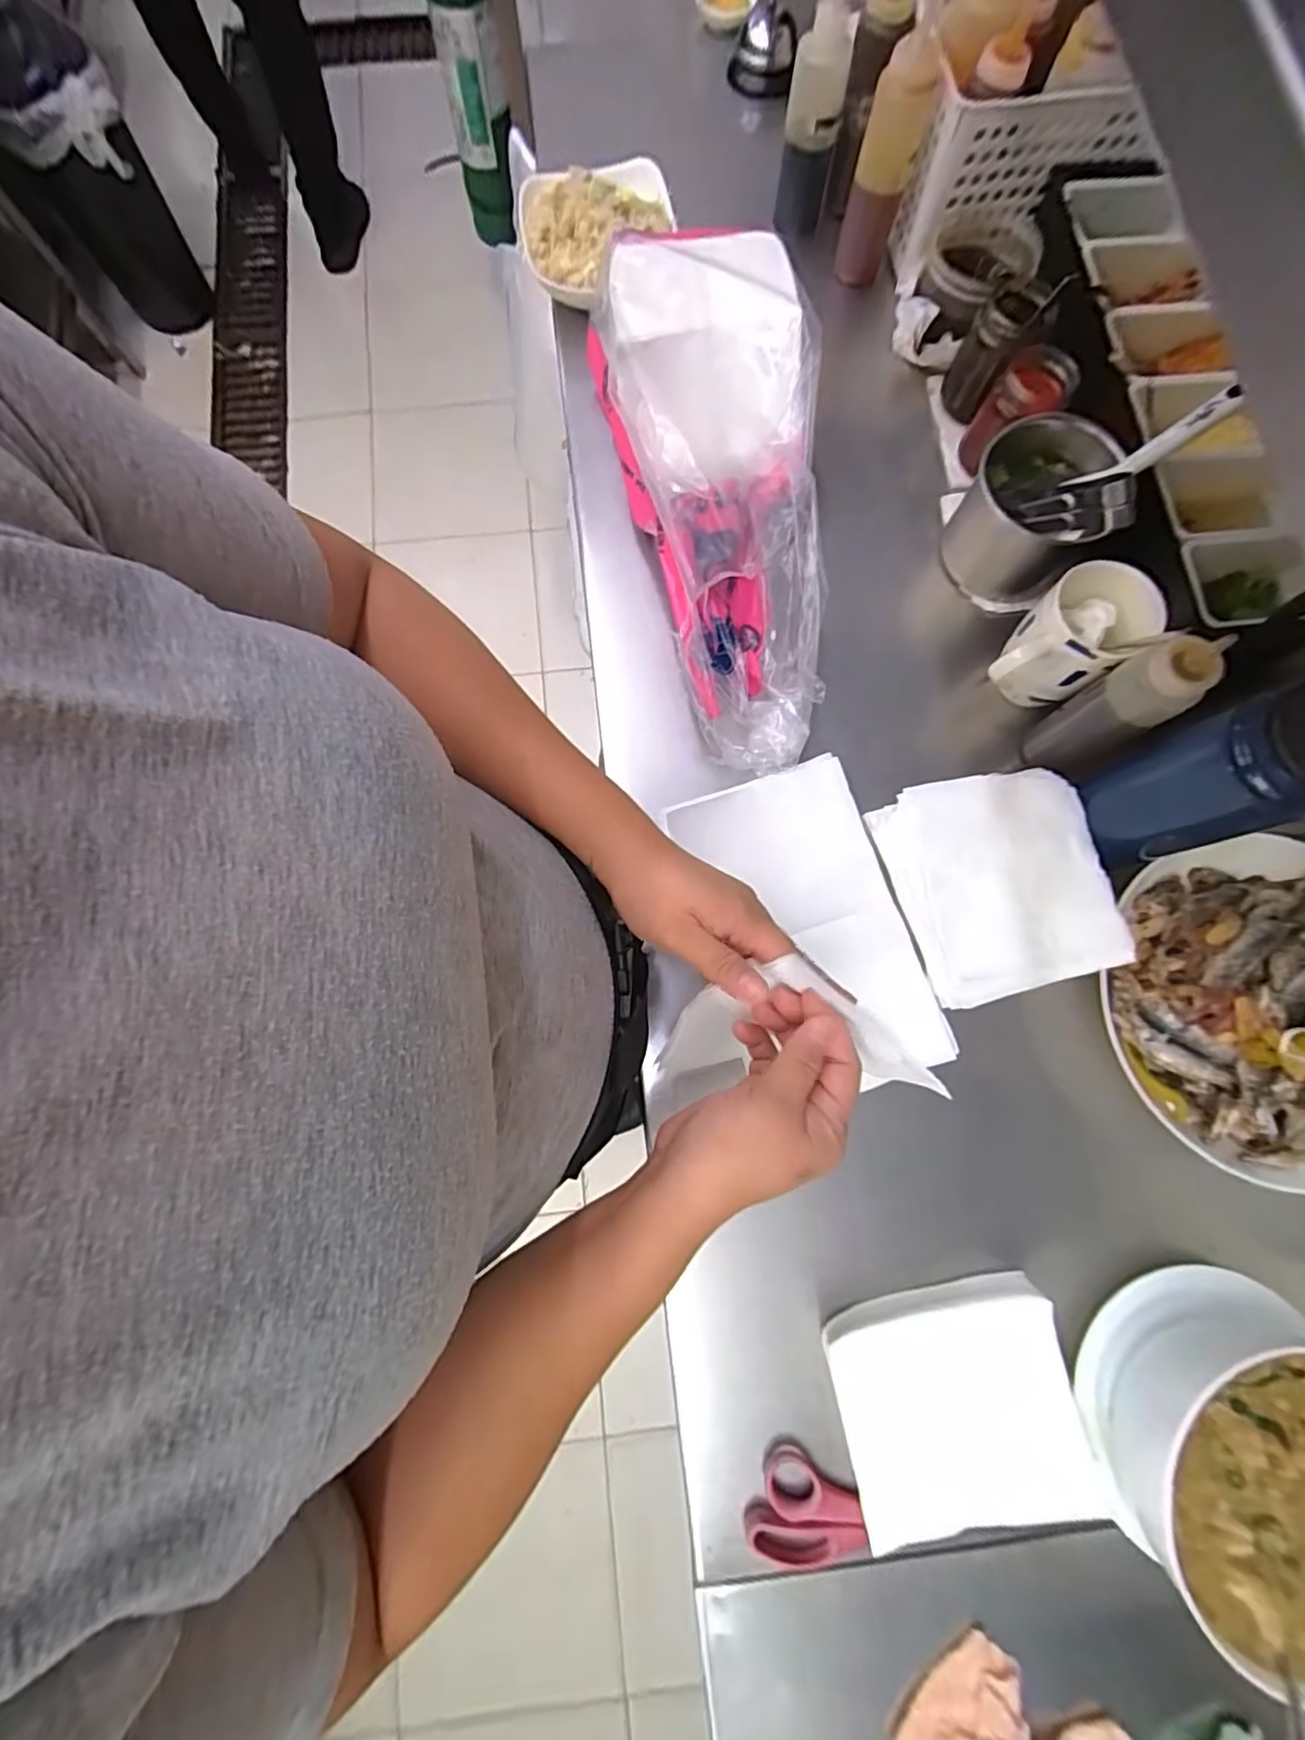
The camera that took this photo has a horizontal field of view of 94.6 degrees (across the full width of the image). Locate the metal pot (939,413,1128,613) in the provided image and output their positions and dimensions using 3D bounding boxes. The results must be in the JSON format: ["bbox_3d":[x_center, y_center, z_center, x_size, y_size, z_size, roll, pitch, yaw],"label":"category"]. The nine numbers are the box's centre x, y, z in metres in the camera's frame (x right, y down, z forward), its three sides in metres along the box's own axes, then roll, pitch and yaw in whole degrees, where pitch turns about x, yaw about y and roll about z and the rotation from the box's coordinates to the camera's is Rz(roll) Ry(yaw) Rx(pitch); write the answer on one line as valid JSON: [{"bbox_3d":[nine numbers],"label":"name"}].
[{"bbox_3d":[0.326,-0.313,0.530,0.111,0.093,0.121,27,80,5],"label":"metal pot"}]

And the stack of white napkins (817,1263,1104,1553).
[{"bbox_3d":[0.205,0.363,0.411,0.154,0.047,0.124,-11,79,-3],"label":"stack of white napkins"}]

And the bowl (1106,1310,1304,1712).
[{"bbox_3d":[0.399,0.389,0.388,0.175,0.080,0.173,0,79,-1],"label":"bowl"}]

